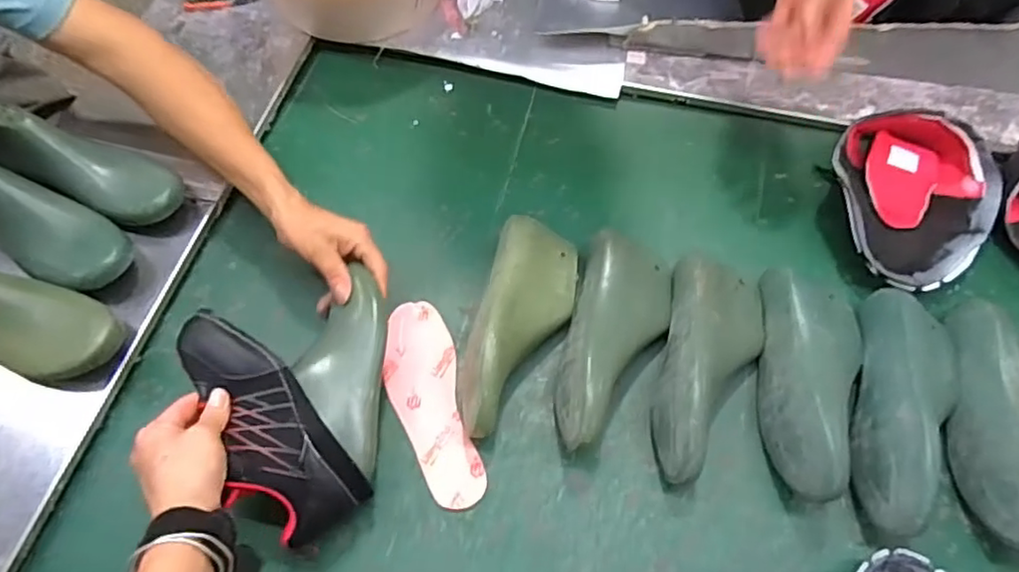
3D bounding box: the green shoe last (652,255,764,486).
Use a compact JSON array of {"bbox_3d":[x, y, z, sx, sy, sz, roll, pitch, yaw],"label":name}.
[{"bbox_3d":[0.202,0.075,0.602,0.094,0.067,0.234,14,63,7],"label":"green shoe last"}]

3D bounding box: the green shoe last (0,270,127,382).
[{"bbox_3d":[-0.493,0.017,0.576,0.241,0.079,0.077,19,63,10],"label":"green shoe last"}]

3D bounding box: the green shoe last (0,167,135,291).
[{"bbox_3d":[-0.498,-0.072,0.625,0.229,0.073,0.078,25,64,13],"label":"green shoe last"}]

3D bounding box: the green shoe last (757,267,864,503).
[{"bbox_3d":[0.306,0.088,0.598,0.096,0.070,0.236,12,63,6],"label":"green shoe last"}]

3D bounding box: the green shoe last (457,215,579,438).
[{"bbox_3d":[0.010,0.035,0.628,0.092,0.077,0.244,16,64,8],"label":"green shoe last"}]

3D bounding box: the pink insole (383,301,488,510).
[{"bbox_3d":[-0.080,0.116,0.626,0.074,0.009,0.218,-17,64,-9],"label":"pink insole"}]

